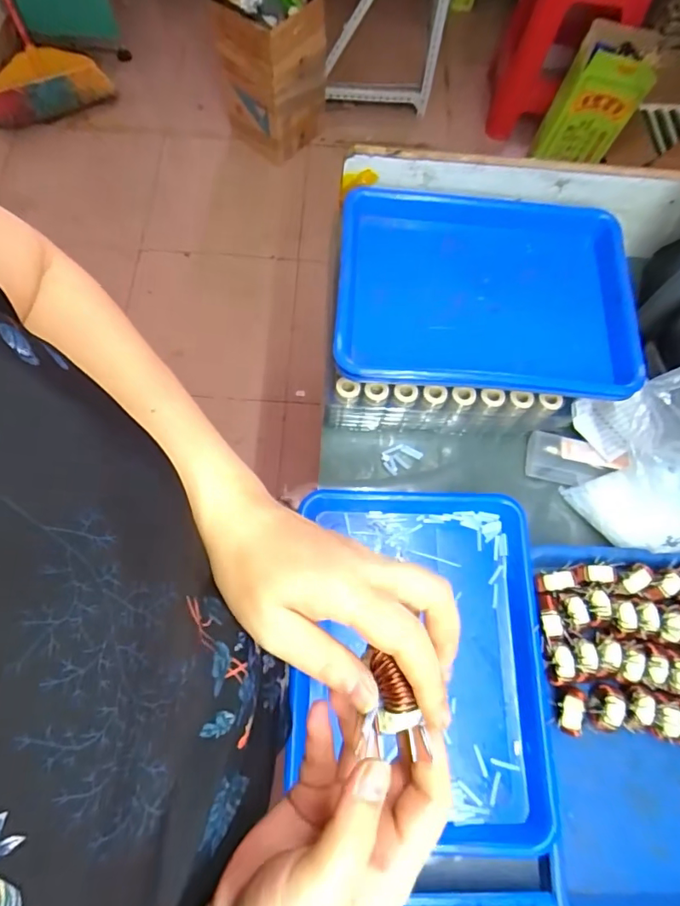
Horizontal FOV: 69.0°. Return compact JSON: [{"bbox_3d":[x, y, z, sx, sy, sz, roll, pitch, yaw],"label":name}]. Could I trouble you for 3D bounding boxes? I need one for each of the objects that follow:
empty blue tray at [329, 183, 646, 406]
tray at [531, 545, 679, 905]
[{"bbox_3d":[0.163,-0.180,0.566,0.332,0.045,0.243,5,71,0],"label":"empty blue tray"},{"bbox_3d":[0.322,0.266,0.493,0.249,0.053,0.333,4,71,-1],"label":"tray"}]

